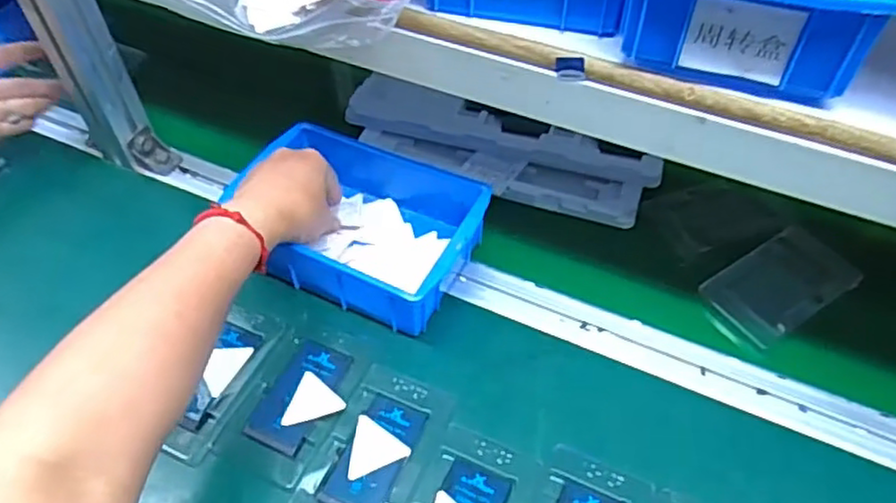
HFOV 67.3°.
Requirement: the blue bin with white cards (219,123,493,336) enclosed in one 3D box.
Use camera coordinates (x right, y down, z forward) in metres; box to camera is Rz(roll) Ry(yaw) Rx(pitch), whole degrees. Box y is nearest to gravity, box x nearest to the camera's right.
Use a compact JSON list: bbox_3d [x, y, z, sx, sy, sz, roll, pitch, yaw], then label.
[{"bbox_3d":[-0.074,-0.028,0.573,0.194,0.062,0.144,24,56,16],"label":"blue bin with white cards"}]

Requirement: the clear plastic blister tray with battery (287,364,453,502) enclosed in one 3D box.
[{"bbox_3d":[-0.052,0.145,0.480,0.075,0.007,0.129,20,53,16],"label":"clear plastic blister tray with battery"}]

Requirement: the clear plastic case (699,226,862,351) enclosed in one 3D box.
[{"bbox_3d":[0.282,0.026,0.571,0.128,0.012,0.074,-27,55,-21],"label":"clear plastic case"}]

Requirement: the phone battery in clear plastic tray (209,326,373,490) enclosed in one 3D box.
[{"bbox_3d":[-0.111,0.110,0.502,0.073,0.007,0.117,18,52,14],"label":"phone battery in clear plastic tray"}]

